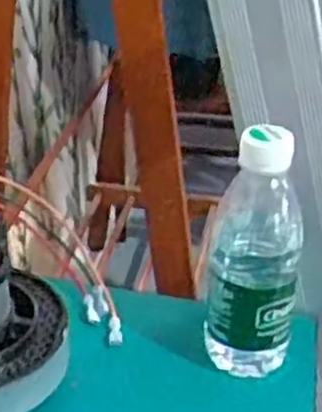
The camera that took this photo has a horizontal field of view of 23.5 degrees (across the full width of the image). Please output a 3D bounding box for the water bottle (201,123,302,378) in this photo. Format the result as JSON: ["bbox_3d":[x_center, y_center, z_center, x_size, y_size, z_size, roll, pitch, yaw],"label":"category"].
[{"bbox_3d":[0.063,0.027,0.523,0.063,0.178,0.073,3,31,3],"label":"water bottle"}]

